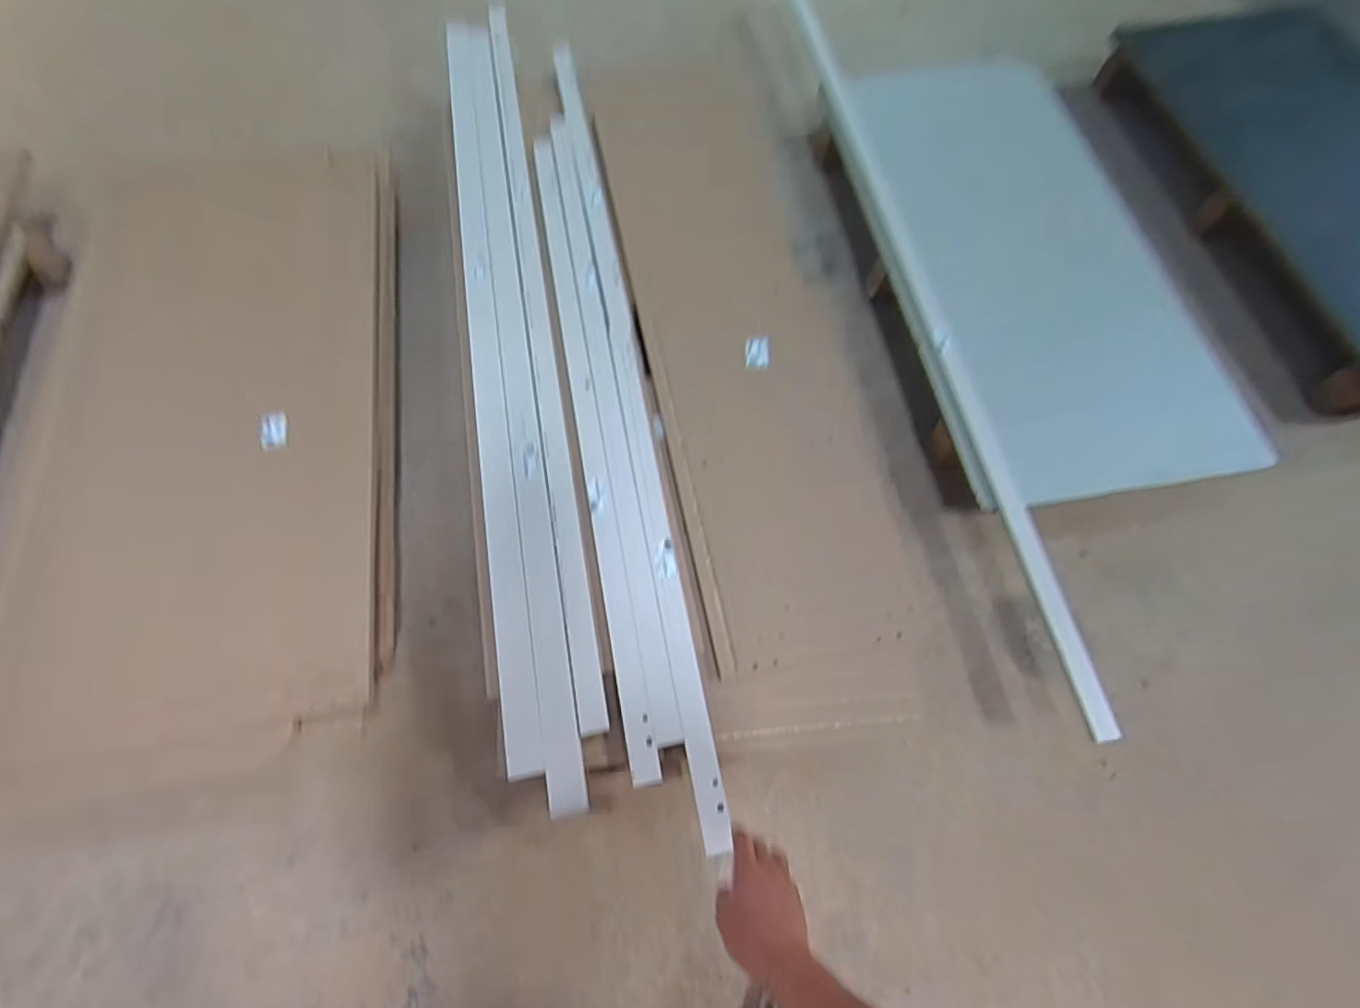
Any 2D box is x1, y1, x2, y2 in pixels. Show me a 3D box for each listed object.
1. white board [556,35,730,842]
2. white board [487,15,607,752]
[{"bbox_3d":[-0.107,-0.285,1.133,0.047,0.033,1.648,-10,67,-4],"label":"white board"},{"bbox_3d":[-0.294,-0.460,1.205,0.041,0.012,1.742,-11,68,-4],"label":"white board"}]

